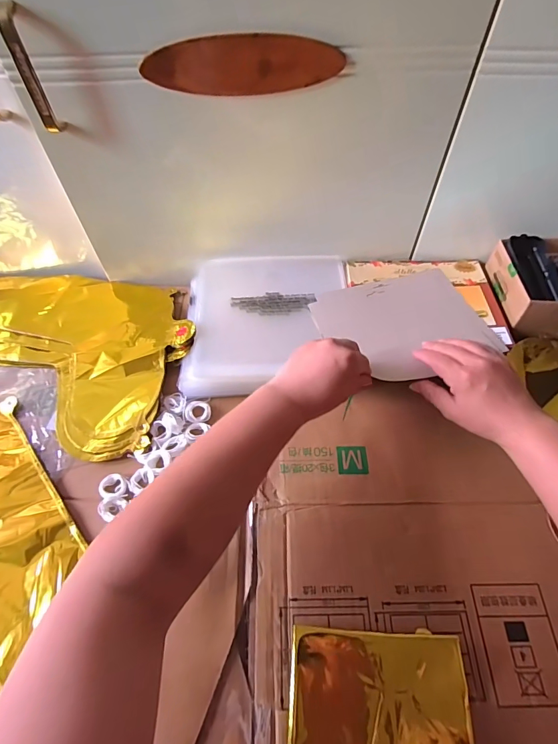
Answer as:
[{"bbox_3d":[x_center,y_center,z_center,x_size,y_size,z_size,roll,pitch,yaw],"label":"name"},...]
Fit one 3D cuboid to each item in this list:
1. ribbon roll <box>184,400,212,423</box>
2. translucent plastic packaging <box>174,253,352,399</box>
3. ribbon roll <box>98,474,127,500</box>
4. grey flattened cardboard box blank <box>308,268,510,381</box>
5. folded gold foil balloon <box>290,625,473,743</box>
[{"bbox_3d":[-0.096,0.046,0.469,0.029,0.005,0.028,0,58,0],"label":"ribbon roll"},{"bbox_3d":[-0.015,-0.078,0.527,0.210,0.019,0.229,-2,58,-1],"label":"translucent plastic packaging"},{"bbox_3d":[-0.177,0.124,0.424,0.029,0.011,0.028,0,58,0],"label":"ribbon roll"},{"bbox_3d":[0.164,-0.067,0.514,0.204,0.030,0.172,-17,59,-10],"label":"grey flattened cardboard box blank"},{"bbox_3d":[0.082,0.274,0.325,0.141,0.014,0.103,2,58,1],"label":"folded gold foil balloon"}]

